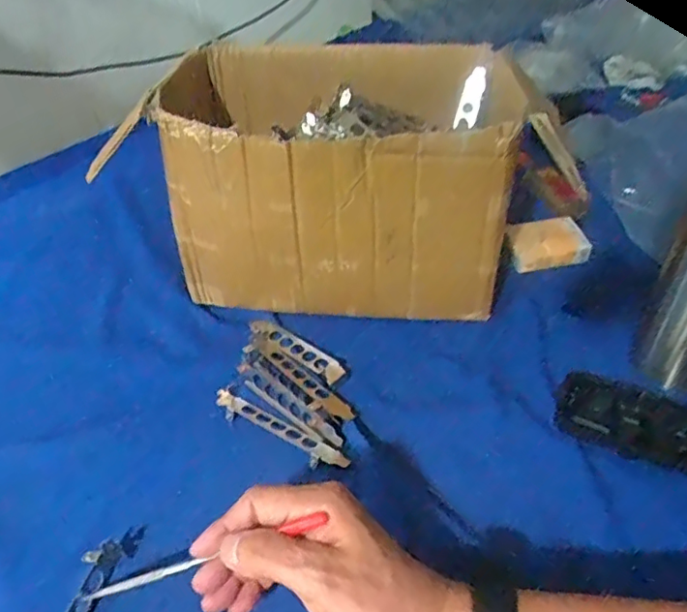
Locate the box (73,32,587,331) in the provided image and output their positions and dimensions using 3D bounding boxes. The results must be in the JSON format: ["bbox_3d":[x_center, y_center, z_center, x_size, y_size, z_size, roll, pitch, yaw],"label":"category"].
[{"bbox_3d":[0.013,-0.118,0.571,0.342,0.192,0.213,4,41,7],"label":"box"}]

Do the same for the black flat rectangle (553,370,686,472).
[{"bbox_3d":[0.219,0.088,0.448,0.113,0.011,0.054,22,67,24],"label":"black flat rectangle"}]

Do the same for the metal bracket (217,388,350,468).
[{"bbox_3d":[-0.052,0.097,0.471,0.126,0.006,0.022,23,46,25],"label":"metal bracket"}]

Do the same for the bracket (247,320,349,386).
[{"bbox_3d":[-0.043,0.036,0.536,0.109,0.011,0.019,31,50,31],"label":"bracket"}]

